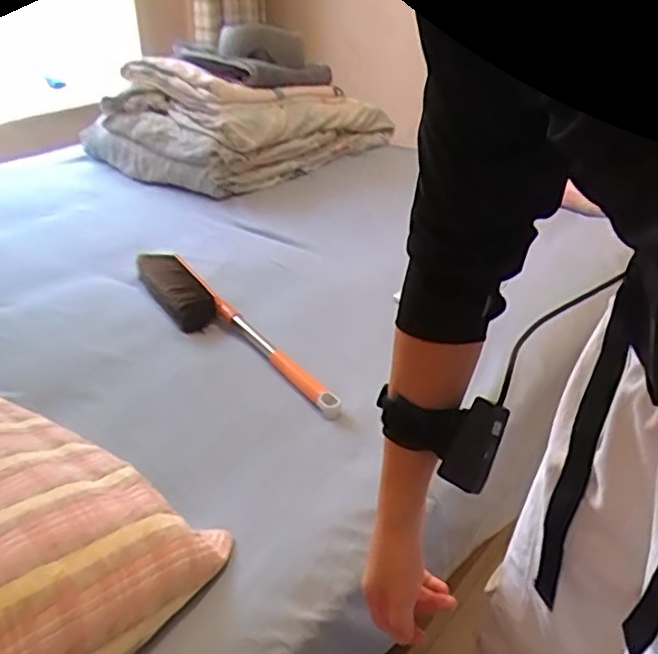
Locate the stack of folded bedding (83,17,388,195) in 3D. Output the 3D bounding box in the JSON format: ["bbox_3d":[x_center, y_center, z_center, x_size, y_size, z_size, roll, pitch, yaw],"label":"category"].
[{"bbox_3d":[-0.248,-0.662,1.864,0.506,0.333,0.749,19,34,29],"label":"stack of folded bedding"}]

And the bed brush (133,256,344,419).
[{"bbox_3d":[-0.190,0.000,1.103,0.109,0.085,0.598,-21,36,-32],"label":"bed brush"}]

